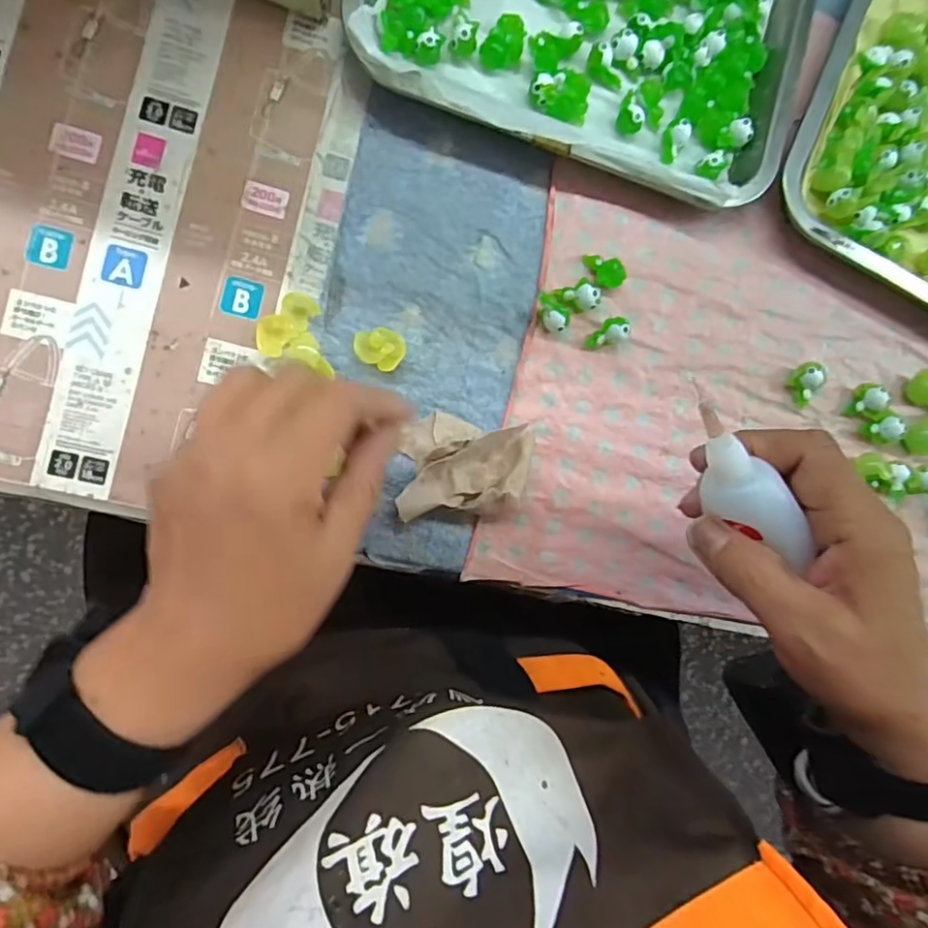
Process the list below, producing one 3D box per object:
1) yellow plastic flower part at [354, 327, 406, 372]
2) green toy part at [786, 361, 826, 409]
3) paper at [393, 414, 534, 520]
[{"bbox_3d":[-0.046,-0.064,0.324,0.028,0.011,0.022,26,87,-9],"label":"yellow plastic flower part"},{"bbox_3d":[0.211,-0.049,0.365,0.023,0.018,0.020,-43,97,-6],"label":"green toy part"},{"bbox_3d":[0.000,-0.002,0.325,0.075,0.027,0.051,-7,92,-9],"label":"paper"}]

